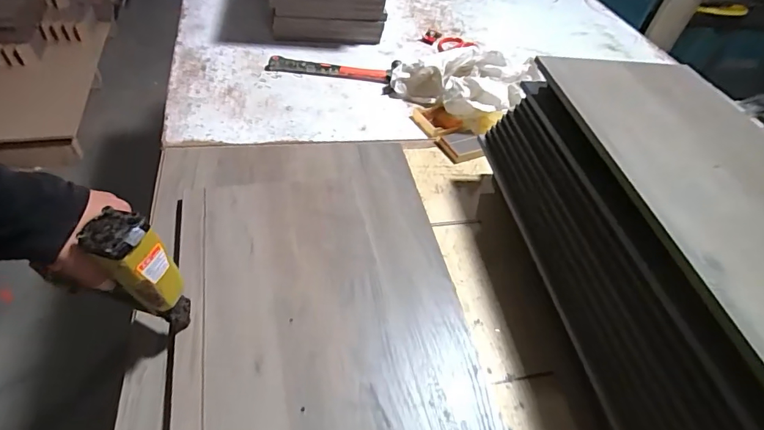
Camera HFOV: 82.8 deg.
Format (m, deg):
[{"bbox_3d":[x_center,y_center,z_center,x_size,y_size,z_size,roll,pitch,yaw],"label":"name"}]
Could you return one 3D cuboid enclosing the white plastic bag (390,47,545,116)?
[{"bbox_3d":[0.152,-0.263,0.829,0.222,0.072,0.173,39,52,25],"label":"white plastic bag"}]

